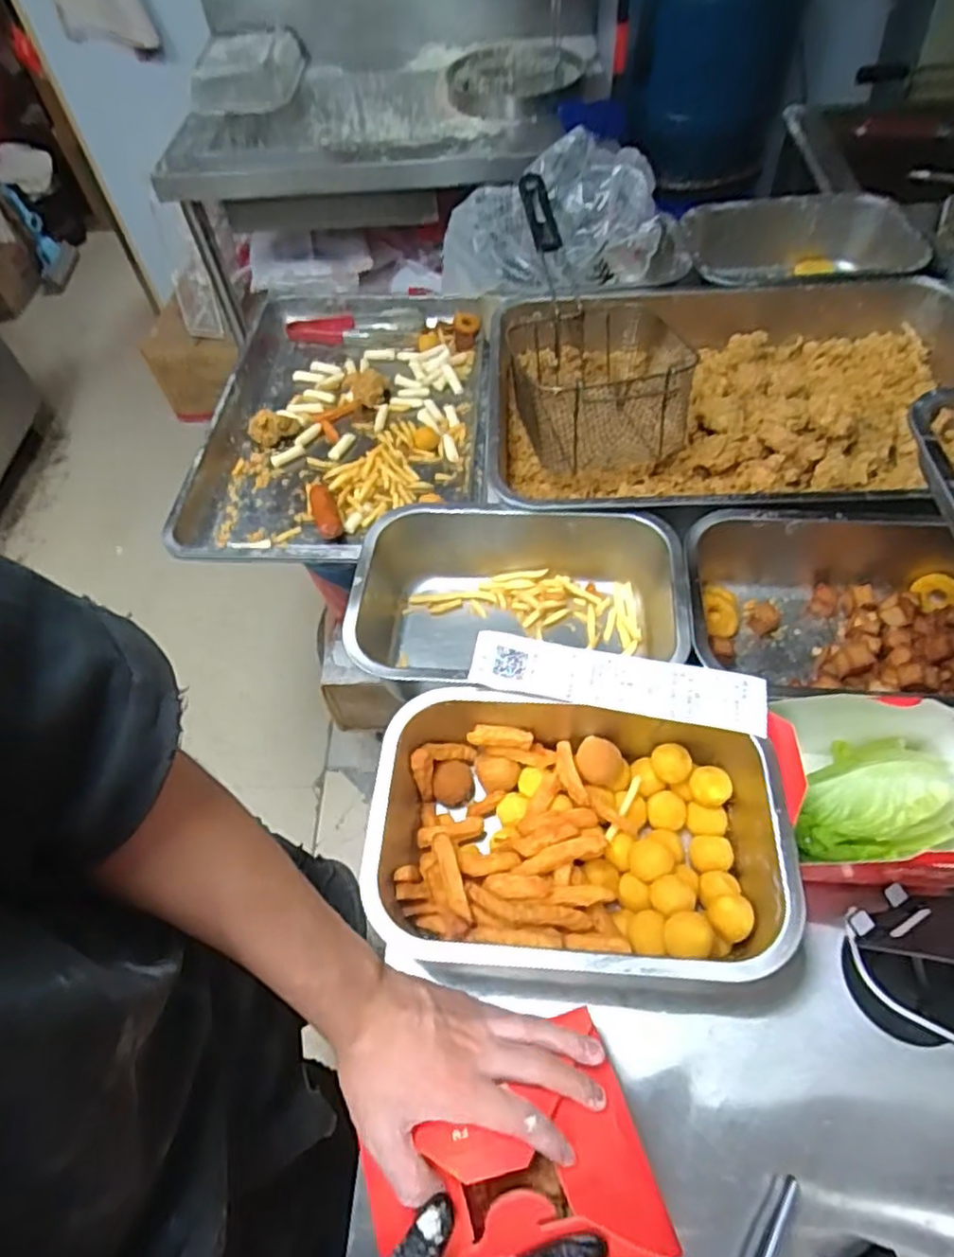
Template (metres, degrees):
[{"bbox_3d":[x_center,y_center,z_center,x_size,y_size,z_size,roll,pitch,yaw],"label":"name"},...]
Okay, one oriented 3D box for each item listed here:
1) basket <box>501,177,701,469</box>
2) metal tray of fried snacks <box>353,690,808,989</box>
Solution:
[{"bbox_3d":[0.147,-0.357,0.841,0.213,0.207,0.338,-2,56,4],"label":"basket"},{"bbox_3d":[0.076,0.167,0.544,0.308,0.088,0.201,1,56,6],"label":"metal tray of fried snacks"}]

